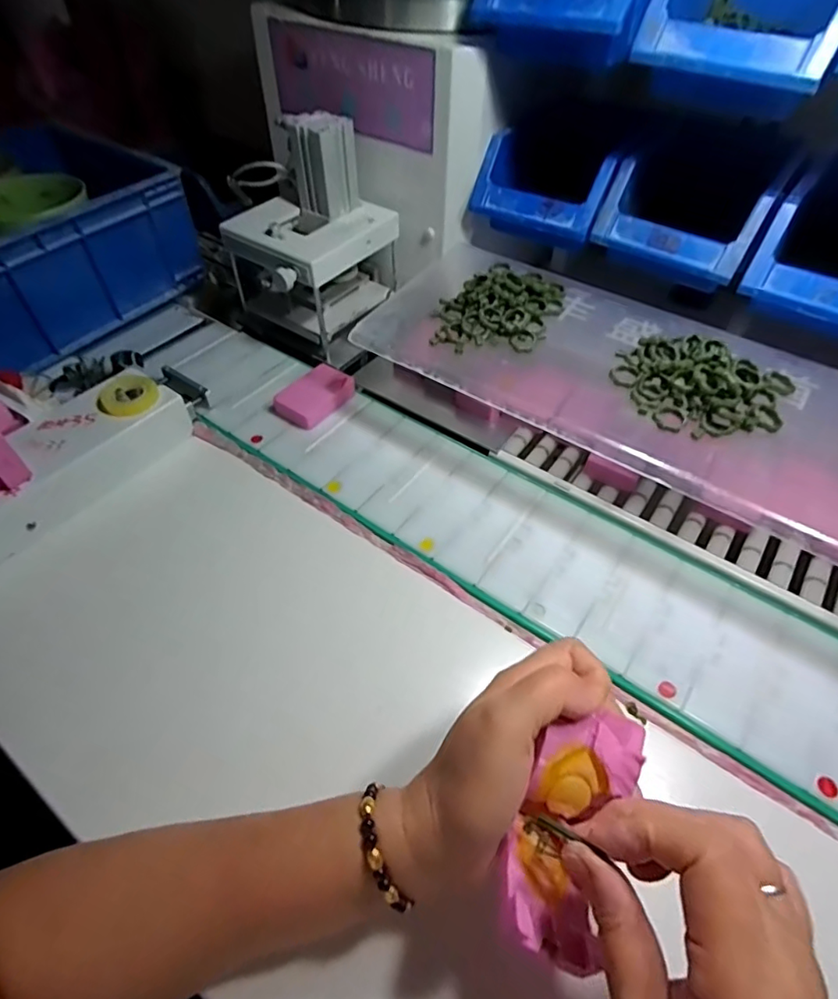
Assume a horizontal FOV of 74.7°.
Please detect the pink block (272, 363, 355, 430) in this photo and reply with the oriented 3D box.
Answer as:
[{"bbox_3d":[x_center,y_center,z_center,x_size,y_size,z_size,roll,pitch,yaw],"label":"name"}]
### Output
[{"bbox_3d":[-0.097,-0.097,0.520,0.046,0.020,0.071,33,56,24],"label":"pink block"}]

